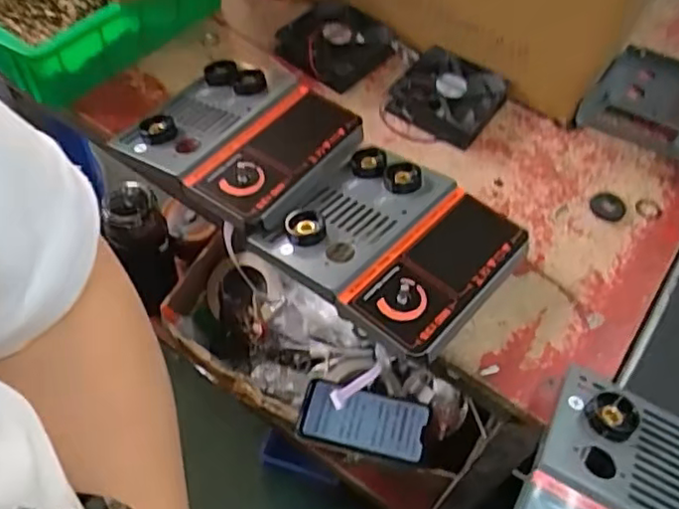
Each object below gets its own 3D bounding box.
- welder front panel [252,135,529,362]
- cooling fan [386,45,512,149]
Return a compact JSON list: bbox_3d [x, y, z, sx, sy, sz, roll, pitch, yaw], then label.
[{"bbox_3d":[0.042,-0.008,0.515,0.171,0.039,0.157,36,57,17],"label":"welder front panel"},{"bbox_3d":[0.104,-0.154,0.628,0.093,0.033,0.090,32,58,18],"label":"cooling fan"}]

